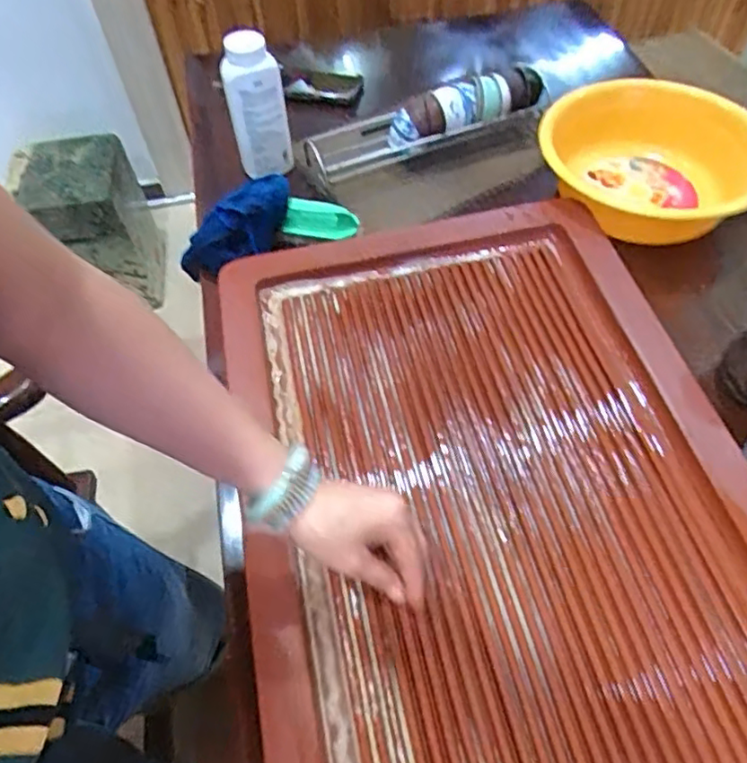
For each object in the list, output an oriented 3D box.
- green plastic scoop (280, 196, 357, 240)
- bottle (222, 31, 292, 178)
[{"bbox_3d":[-0.068,-0.212,0.809,0.097,0.052,0.028,9,44,10],"label":"green plastic scoop"},{"bbox_3d":[-0.157,-0.365,0.833,0.081,0.184,0.057,-14,59,-3],"label":"bottle"}]

